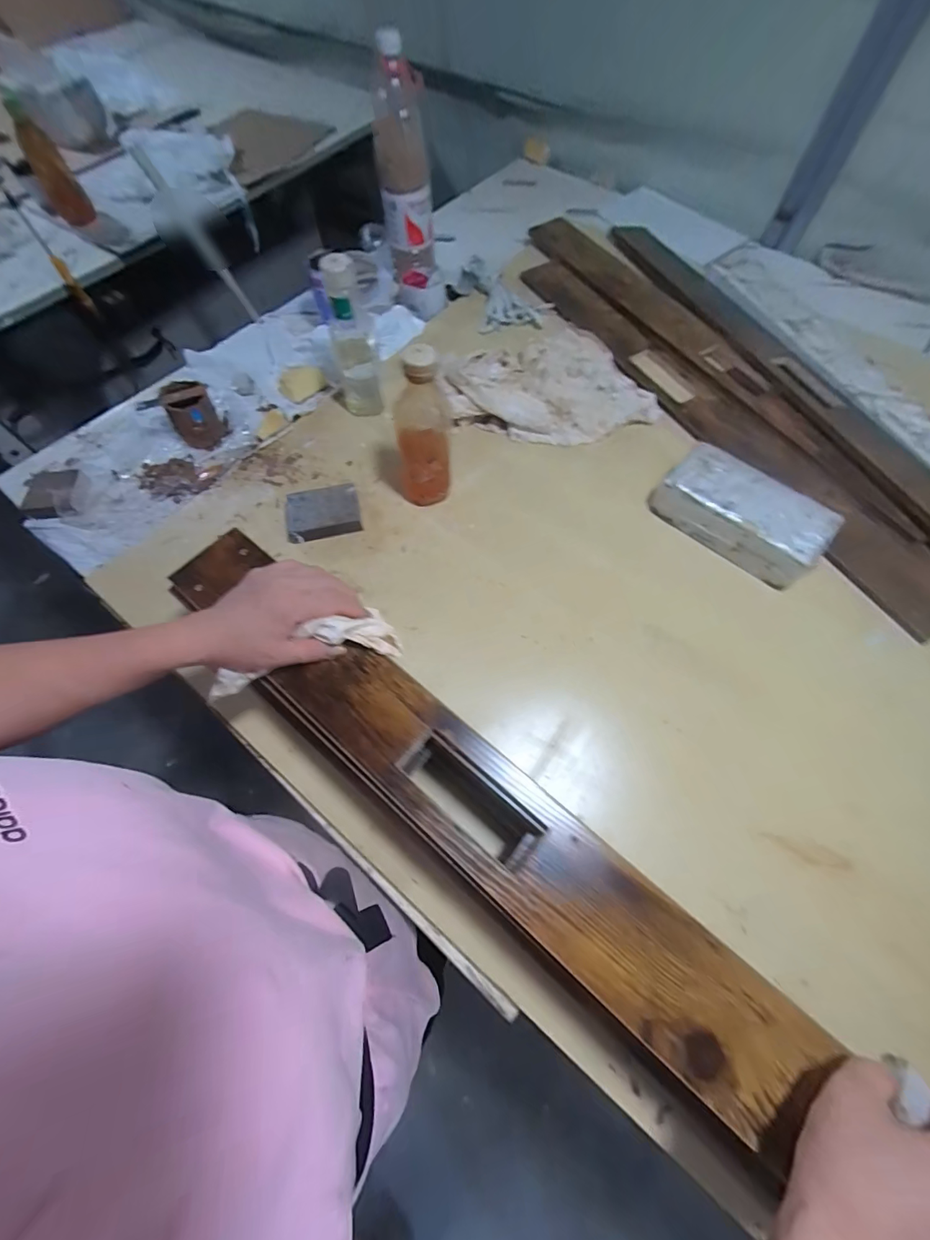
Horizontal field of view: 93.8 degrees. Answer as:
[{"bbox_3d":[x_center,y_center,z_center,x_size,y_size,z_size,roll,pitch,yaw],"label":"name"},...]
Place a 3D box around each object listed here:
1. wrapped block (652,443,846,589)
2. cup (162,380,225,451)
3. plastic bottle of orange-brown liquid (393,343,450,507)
[{"bbox_3d":[0.366,-0.144,0.574,0.203,0.061,0.096,41,73,17],"label":"wrapped block"},{"bbox_3d":[-0.415,-0.314,0.664,0.066,0.069,0.063,-1,67,1],"label":"cup"},{"bbox_3d":[-0.054,-0.229,0.551,0.071,0.202,0.062,-4,67,0],"label":"plastic bottle of orange-brown liquid"}]

